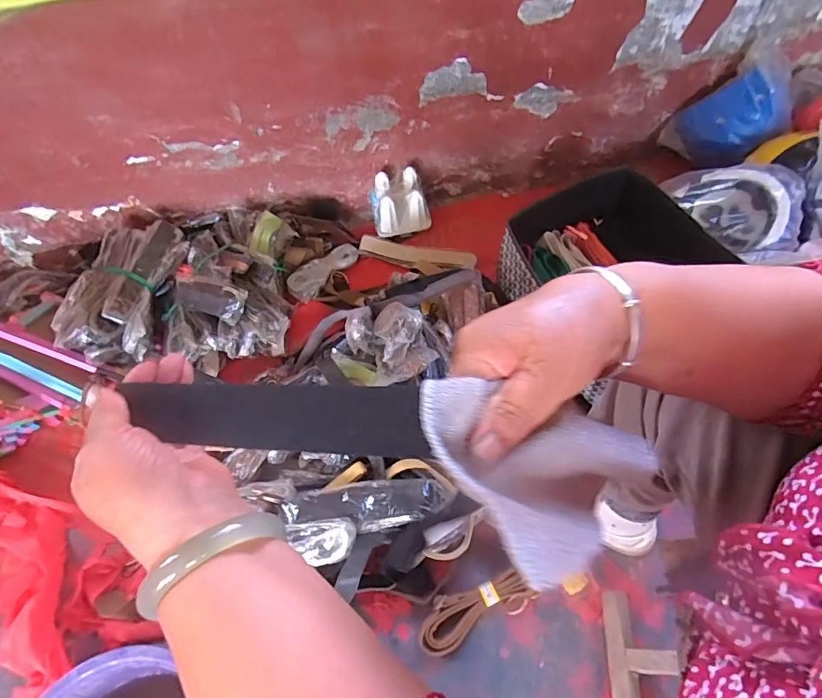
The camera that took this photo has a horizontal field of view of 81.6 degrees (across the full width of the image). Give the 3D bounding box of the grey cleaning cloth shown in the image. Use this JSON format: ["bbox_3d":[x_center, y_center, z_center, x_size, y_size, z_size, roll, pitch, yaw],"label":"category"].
[{"bbox_3d":[0.060,0.063,0.218,0.122,0.028,0.079,17,58,-16],"label":"grey cleaning cloth"}]

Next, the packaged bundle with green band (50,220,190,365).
[{"bbox_3d":[-0.543,-0.129,0.892,0.145,0.071,0.325,0,58,4],"label":"packaged bundle with green band"}]

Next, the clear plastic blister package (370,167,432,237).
[{"bbox_3d":[-0.024,-0.316,1.056,0.122,0.117,0.084,-10,58,-3],"label":"clear plastic blister package"}]

